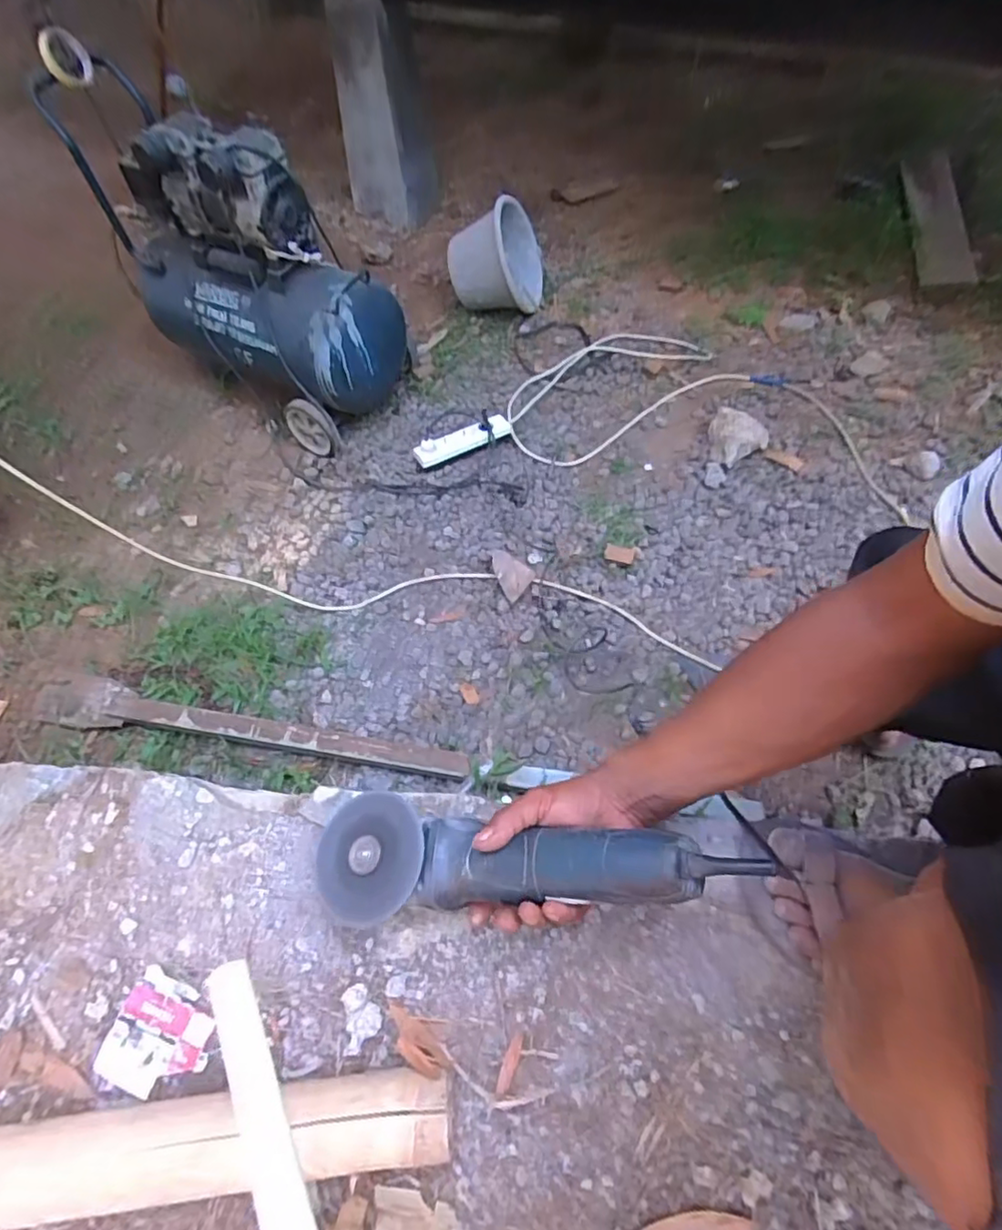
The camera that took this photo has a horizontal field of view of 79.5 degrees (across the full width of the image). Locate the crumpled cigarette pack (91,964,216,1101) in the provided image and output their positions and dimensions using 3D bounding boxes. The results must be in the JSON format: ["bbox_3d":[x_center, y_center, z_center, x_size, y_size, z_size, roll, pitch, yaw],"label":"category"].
[{"bbox_3d":[-0.272,0.340,0.483,0.081,0.011,0.075,19,61,12],"label":"crumpled cigarette pack"}]

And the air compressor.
[{"bbox_3d":[-0.538,-0.777,1.356,0.635,0.581,0.341,33,66,20],"label":"air compressor"}]

